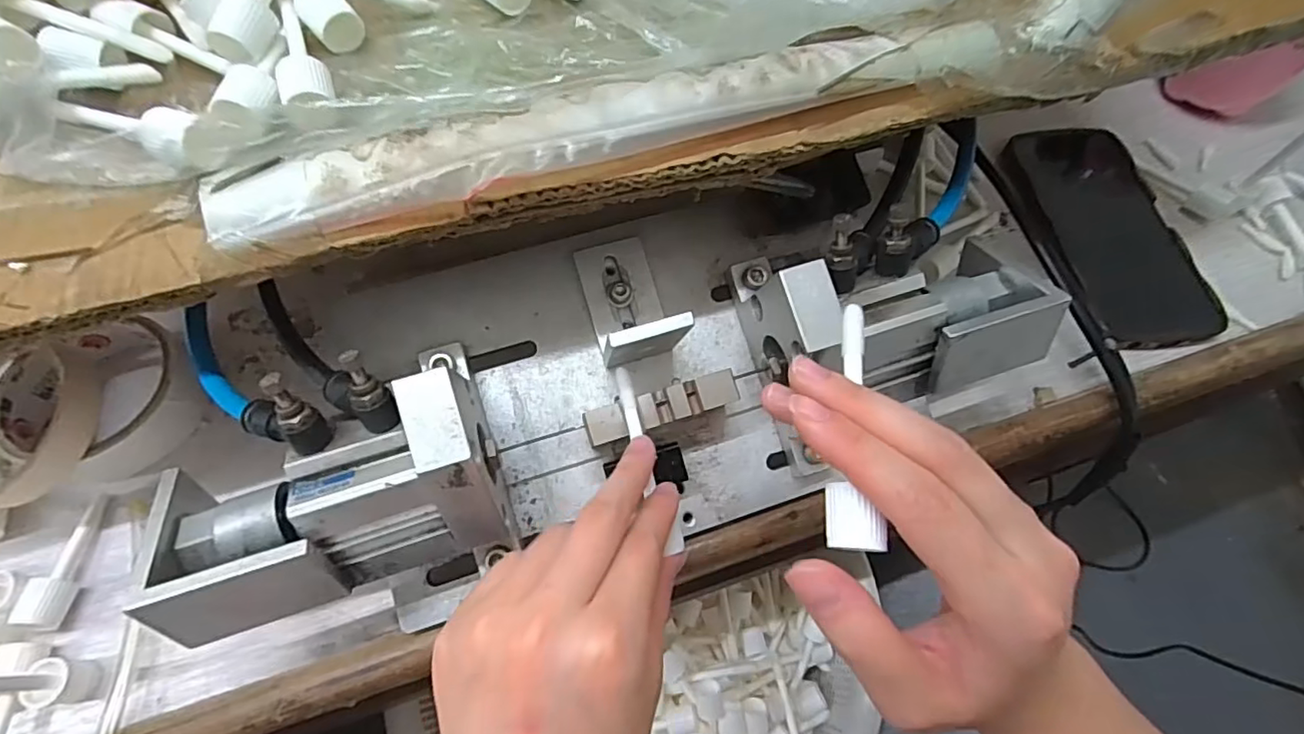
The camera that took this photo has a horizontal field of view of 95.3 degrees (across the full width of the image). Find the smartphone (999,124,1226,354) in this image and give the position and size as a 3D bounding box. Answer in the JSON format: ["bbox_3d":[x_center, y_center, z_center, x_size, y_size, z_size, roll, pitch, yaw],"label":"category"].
[{"bbox_3d":[0.294,-0.088,0.383,0.085,0.015,0.161,-5,65,-3],"label":"smartphone"}]

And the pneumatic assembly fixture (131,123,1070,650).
[{"bbox_3d":[-0.008,0.002,0.282,0.381,0.105,0.159,-12,66,-7],"label":"pneumatic assembly fixture"}]

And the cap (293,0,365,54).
[{"bbox_3d":[-0.130,-0.141,0.239,0.020,0.016,0.022,-34,70,-16],"label":"cap"}]

